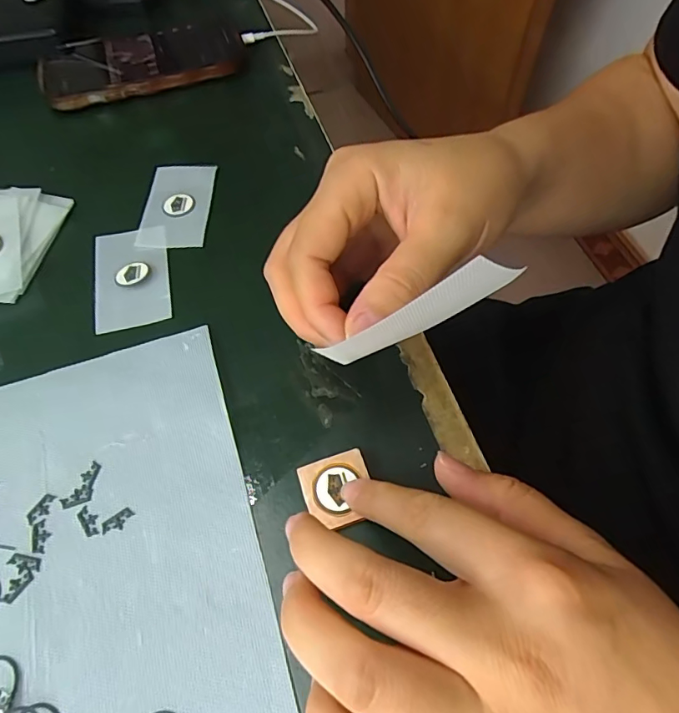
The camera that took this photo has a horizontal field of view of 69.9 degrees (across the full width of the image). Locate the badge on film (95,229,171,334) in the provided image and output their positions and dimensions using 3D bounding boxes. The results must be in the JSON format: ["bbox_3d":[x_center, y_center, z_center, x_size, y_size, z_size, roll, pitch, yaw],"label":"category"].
[{"bbox_3d":[-0.119,-0.047,0.275,0.039,0.004,0.070,-14,60,-6],"label":"badge on film"}]

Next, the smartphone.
[{"bbox_3d":[-0.160,-0.231,0.380,0.165,0.017,0.084,-12,60,-5],"label":"smartphone"}]

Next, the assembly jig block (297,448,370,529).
[{"bbox_3d":[-0.001,0.056,0.207,0.029,0.004,0.029,-17,60,-8],"label":"assembly jig block"}]

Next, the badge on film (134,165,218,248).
[{"bbox_3d":[-0.101,-0.096,0.304,0.041,0.004,0.069,-1,59,2],"label":"badge on film"}]

